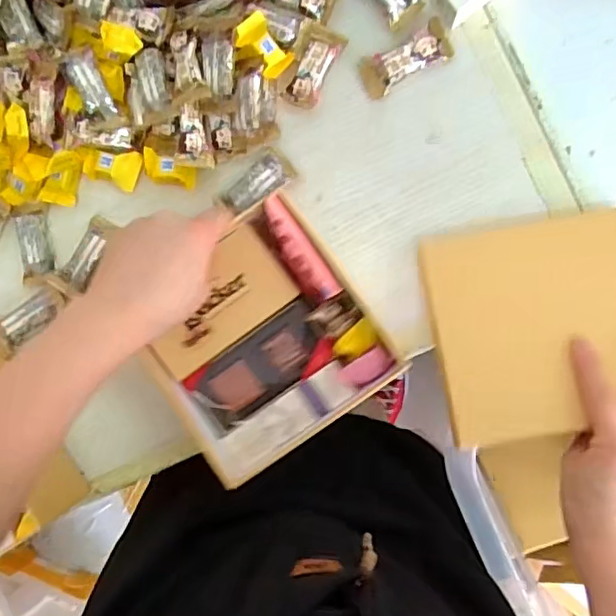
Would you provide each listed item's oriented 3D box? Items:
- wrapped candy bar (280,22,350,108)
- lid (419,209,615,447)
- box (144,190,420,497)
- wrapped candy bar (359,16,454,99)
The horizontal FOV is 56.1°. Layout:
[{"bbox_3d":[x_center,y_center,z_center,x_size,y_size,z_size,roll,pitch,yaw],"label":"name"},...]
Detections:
[{"bbox_3d":[0.004,-0.207,0.494,0.035,0.011,0.068,27,93,4],"label":"wrapped candy bar"},{"bbox_3d":[0.184,0.008,0.455,0.166,0.013,0.176,-9,64,9],"label":"lid"},{"bbox_3d":[-0.039,0.028,0.451,0.165,0.045,0.164,-35,88,5],"label":"box"},{"bbox_3d":[0.083,-0.211,0.489,0.078,0.009,0.035,-27,88,5],"label":"wrapped candy bar"}]

